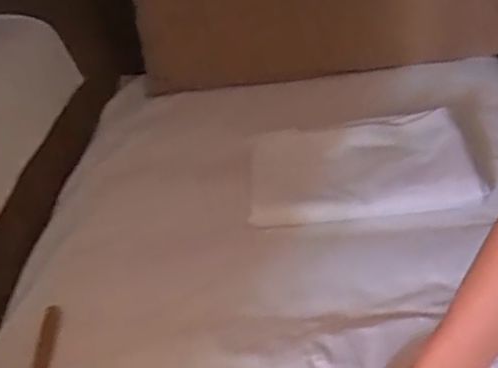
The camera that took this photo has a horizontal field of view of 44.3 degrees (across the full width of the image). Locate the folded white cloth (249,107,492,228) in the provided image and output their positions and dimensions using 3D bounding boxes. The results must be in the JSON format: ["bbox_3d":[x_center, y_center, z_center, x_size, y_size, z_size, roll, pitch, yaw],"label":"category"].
[{"bbox_3d":[0.164,-0.031,0.931,0.321,0.024,0.199,-8,50,4],"label":"folded white cloth"}]

